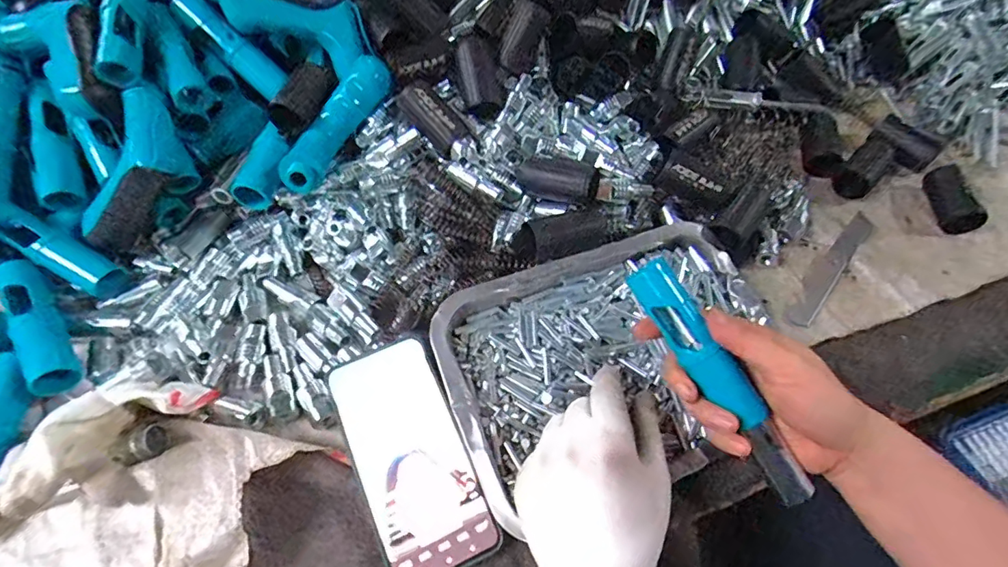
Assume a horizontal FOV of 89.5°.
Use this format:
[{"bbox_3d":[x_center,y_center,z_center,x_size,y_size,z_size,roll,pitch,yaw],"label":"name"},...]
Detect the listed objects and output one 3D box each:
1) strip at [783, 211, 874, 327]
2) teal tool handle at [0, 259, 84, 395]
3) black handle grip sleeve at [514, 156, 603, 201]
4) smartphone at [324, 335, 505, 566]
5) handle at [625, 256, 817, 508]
[{"bbox_3d":[0.296,-0.014,0.458,0.021,0.004,0.143,35,69,25],"label":"strip"},{"bbox_3d":[-0.356,0.030,0.386,0.026,0.023,0.122,-33,65,-19],"label":"teal tool handle"},{"bbox_3d":[0.045,-0.089,0.431,0.069,0.025,0.029,18,60,9],"label":"black handle grip sleeve"},{"bbox_3d":[-0.065,0.116,0.346,0.076,0.016,0.155,-21,61,-14],"label":"smartphone"},{"bbox_3d":[0.142,0.063,0.329,0.021,0.020,0.179,-35,89,-20],"label":"handle"}]

